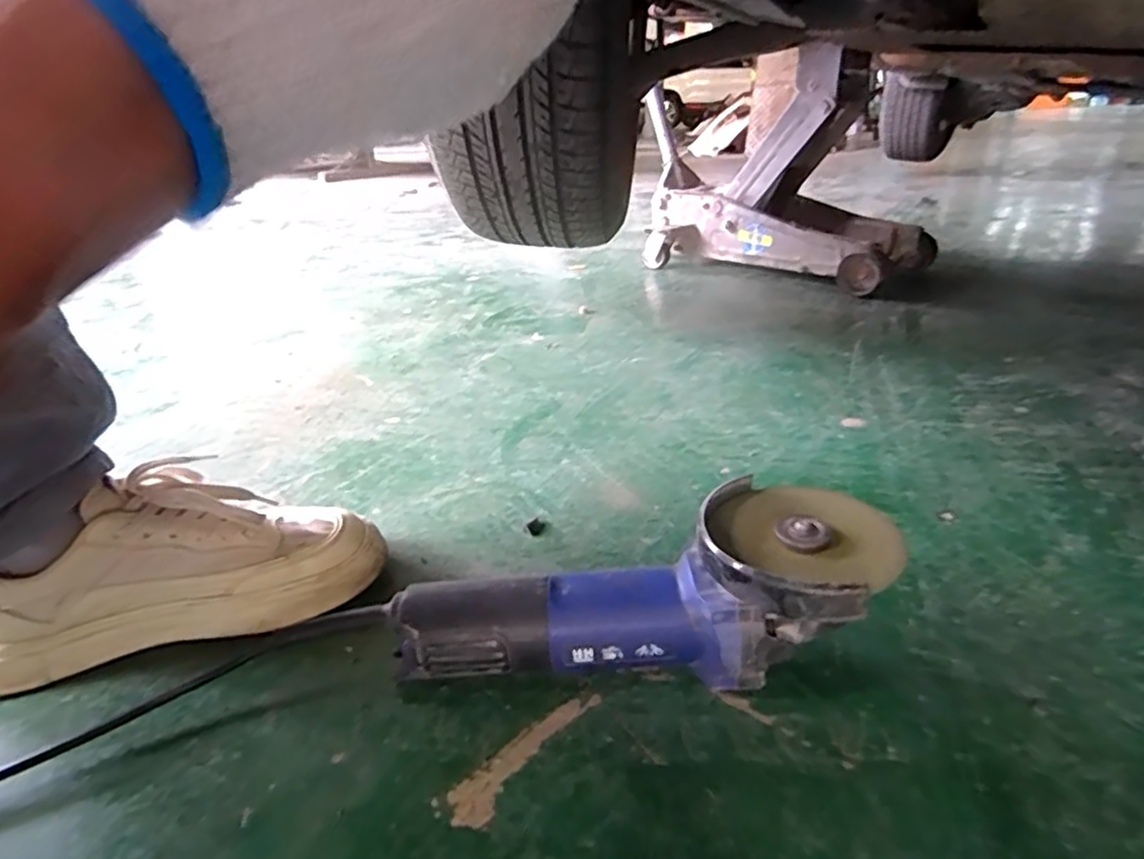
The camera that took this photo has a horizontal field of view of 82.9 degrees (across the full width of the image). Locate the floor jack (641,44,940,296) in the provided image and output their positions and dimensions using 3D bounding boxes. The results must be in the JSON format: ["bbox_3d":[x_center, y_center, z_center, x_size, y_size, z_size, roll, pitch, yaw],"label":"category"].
[{"bbox_3d":[0.394,-0.511,1.317,0.601,0.369,0.253,20,33,39],"label":"floor jack"}]

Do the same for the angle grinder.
[{"bbox_3d":[0.041,0.107,0.377,0.287,0.092,0.103,-14,25,6],"label":"angle grinder"}]

